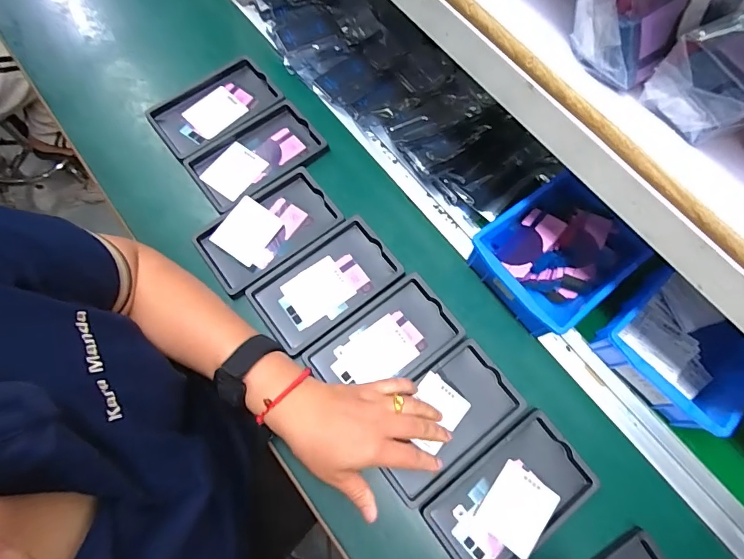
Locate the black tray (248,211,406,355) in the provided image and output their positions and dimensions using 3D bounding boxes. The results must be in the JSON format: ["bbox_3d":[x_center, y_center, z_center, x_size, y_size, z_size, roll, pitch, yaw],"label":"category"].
[{"bbox_3d":[-0.054,0.004,0.483,0.156,0.012,0.092,-36,77,-13],"label":"black tray"}]

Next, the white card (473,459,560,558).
[{"bbox_3d":[0.143,0.225,0.418,0.058,0.004,0.069,34,72,22],"label":"white card"}]

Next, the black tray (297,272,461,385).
[{"bbox_3d":[0.014,0.071,0.463,0.155,0.013,0.092,-35,76,-13],"label":"black tray"}]

